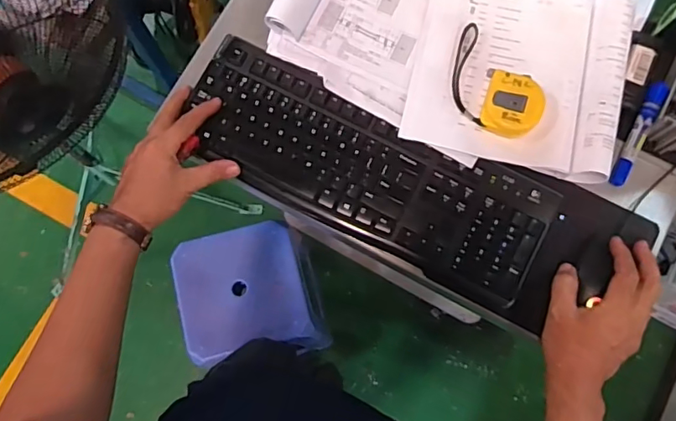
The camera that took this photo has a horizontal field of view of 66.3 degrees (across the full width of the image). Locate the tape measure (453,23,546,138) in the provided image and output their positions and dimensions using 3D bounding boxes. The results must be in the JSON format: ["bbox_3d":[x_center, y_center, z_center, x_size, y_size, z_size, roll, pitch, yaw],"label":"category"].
[{"bbox_3d":[0.174,-0.148,0.599,0.078,0.037,0.144,-35,79,-9],"label":"tape measure"}]

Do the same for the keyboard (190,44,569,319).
[{"bbox_3d":[0.028,-0.053,0.611,0.440,0.021,0.147,29,78,7],"label":"keyboard"}]

